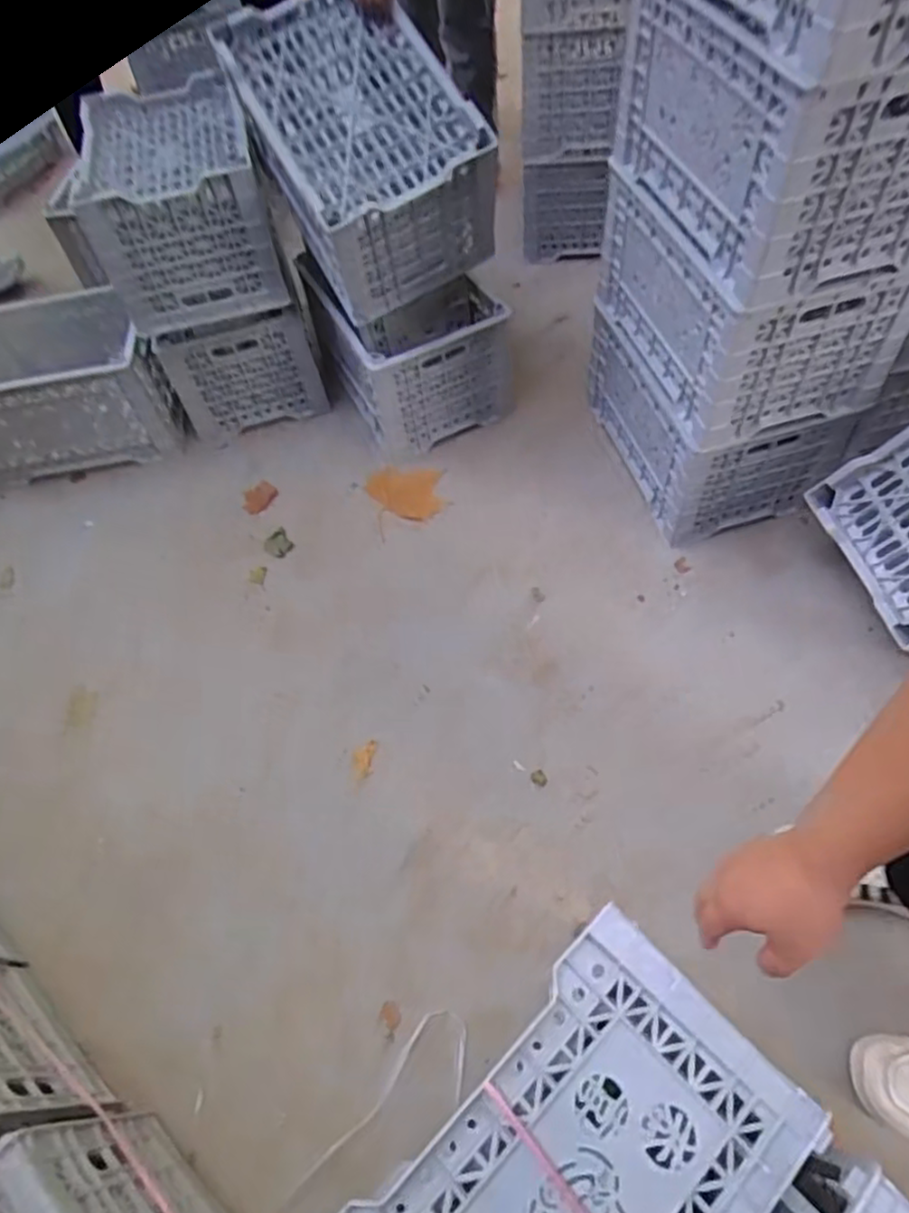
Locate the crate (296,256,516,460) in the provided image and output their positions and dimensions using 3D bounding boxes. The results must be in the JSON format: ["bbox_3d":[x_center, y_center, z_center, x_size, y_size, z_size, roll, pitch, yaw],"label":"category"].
[{"bbox_3d":[-0.090,-0.539,1.427,0.293,0.271,0.346,-23,58,-10],"label":"crate"}]

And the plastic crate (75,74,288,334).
[{"bbox_3d":[-0.490,-0.763,1.311,0.278,0.237,0.457,-12,57,-3],"label":"plastic crate"}]

